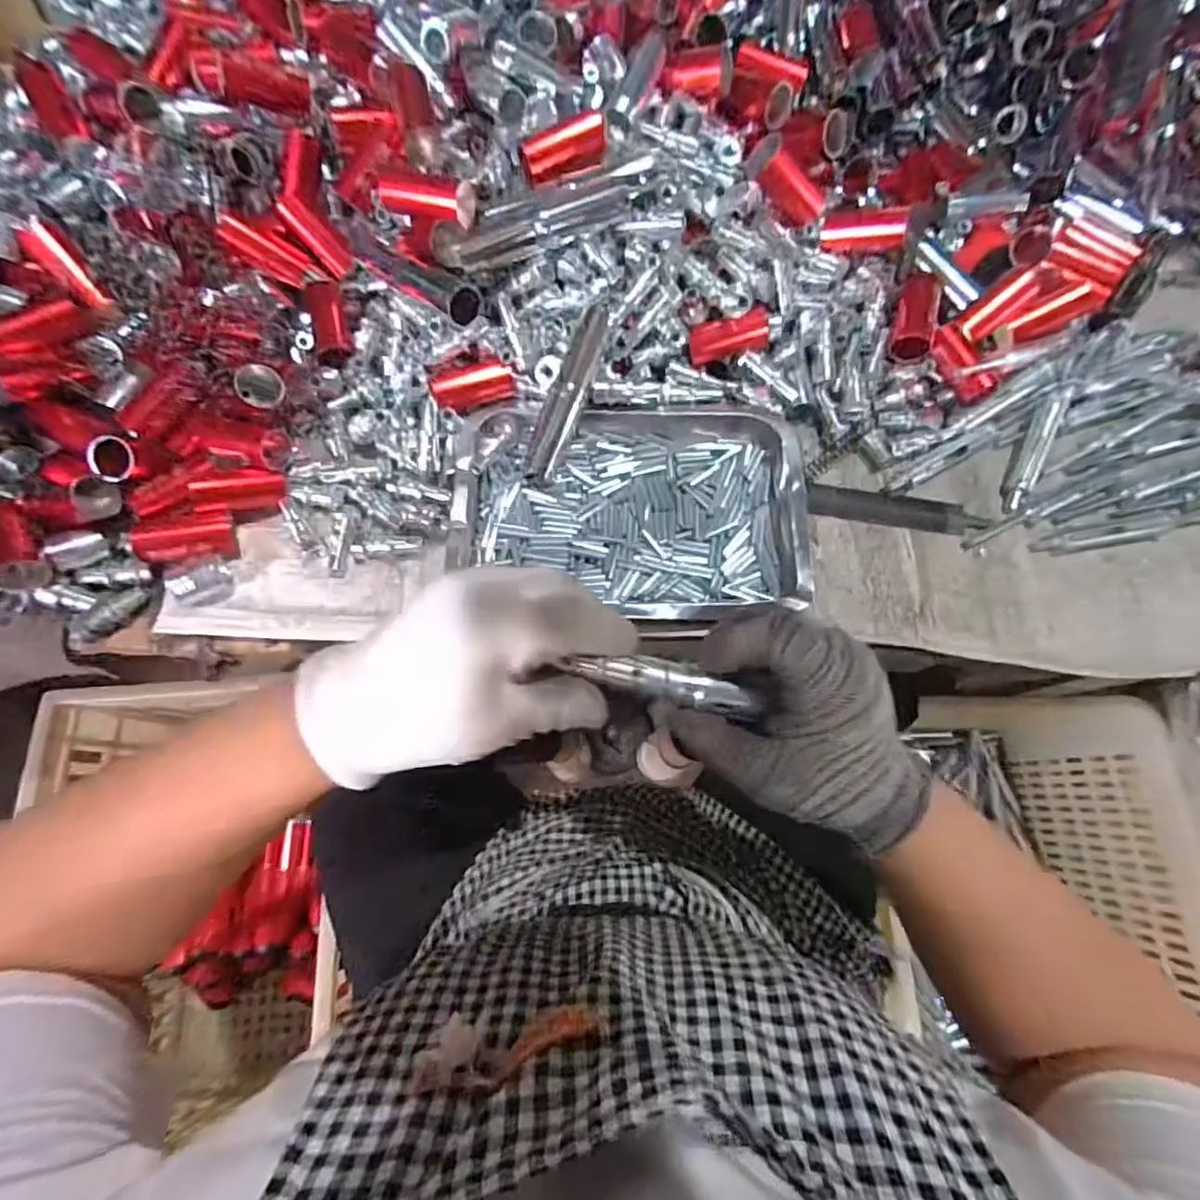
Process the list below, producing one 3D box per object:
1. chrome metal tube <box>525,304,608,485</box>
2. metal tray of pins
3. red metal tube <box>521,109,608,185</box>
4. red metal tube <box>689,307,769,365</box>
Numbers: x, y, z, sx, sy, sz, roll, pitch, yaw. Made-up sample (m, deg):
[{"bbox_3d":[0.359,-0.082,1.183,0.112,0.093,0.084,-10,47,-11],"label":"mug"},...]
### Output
[{"bbox_3d":[-0.024,-0.148,0.429,0.024,0.019,0.127,23,99,7],"label":"chrome metal tube"},{"bbox_3d":[0.020,-0.070,0.435,0.254,0.028,0.169,0,71,0],"label":"metal tray of pins"},{"bbox_3d":[-0.024,-0.324,0.418,0.065,0.022,0.025,-22,73,-7],"label":"red metal tube"},{"bbox_3d":[0.102,-0.206,0.460,0.060,0.021,0.026,-10,71,16],"label":"red metal tube"}]

